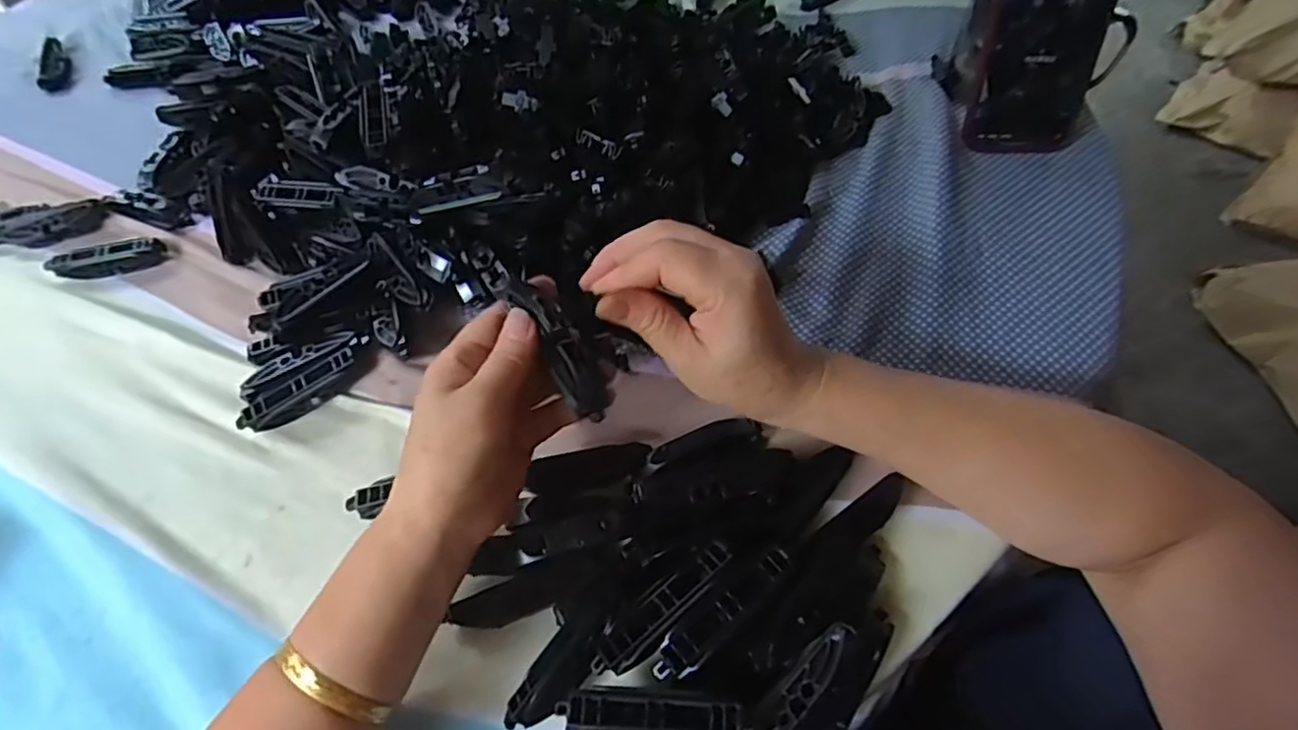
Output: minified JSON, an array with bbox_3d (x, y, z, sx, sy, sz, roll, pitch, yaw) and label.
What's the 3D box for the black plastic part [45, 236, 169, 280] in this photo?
[{"bbox_3d":[-0.397,-0.078,0.478,0.078,0.018,0.018,-11,56,-3],"label":"black plastic part"}]

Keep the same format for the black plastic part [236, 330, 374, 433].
[{"bbox_3d":[-0.213,0.007,0.403,0.084,0.022,0.036,-32,59,-16],"label":"black plastic part"}]

